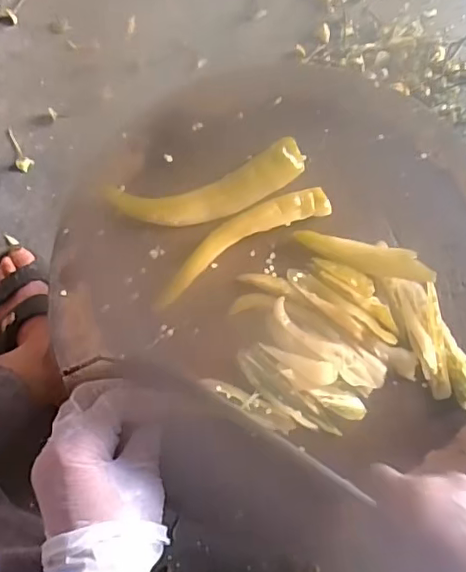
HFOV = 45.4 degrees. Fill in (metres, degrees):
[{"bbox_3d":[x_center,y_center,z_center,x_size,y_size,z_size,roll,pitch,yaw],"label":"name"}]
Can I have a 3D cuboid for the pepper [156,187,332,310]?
[{"bbox_3d":[0.004,-0.034,0.402,0.140,0.017,0.031,-29,82,-6],"label":"pepper"}]

